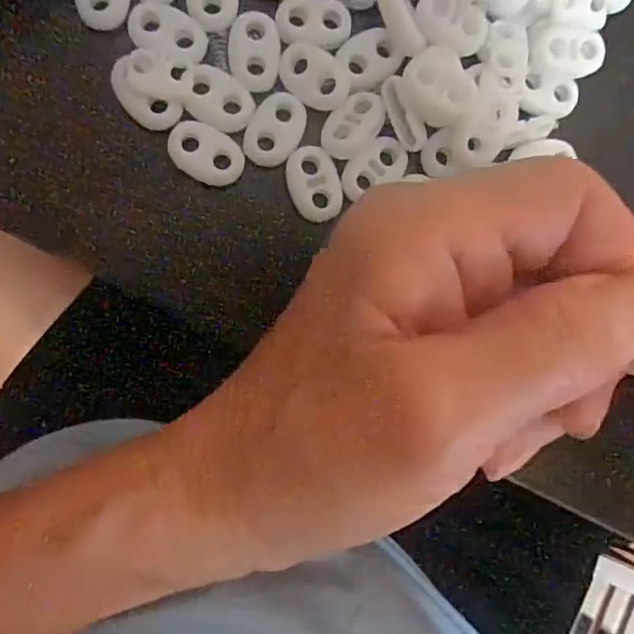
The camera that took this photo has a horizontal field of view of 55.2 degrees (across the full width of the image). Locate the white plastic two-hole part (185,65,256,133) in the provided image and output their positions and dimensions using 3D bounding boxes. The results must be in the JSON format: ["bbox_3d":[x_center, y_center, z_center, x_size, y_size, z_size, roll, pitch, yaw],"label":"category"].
[{"bbox_3d":[-0.028,-0.063,0.174,0.020,0.004,0.016,22,88,-9],"label":"white plastic two-hole part"}]

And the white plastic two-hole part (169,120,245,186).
[{"bbox_3d":[-0.032,-0.047,0.175,0.022,0.004,0.015,24,88,-9],"label":"white plastic two-hole part"}]

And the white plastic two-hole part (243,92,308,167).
[{"bbox_3d":[-0.012,-0.055,0.178,0.015,0.004,0.022,27,87,-8],"label":"white plastic two-hole part"}]

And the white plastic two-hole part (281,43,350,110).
[{"bbox_3d":[0.000,-0.072,0.178,0.022,0.004,0.016,42,85,-7],"label":"white plastic two-hole part"}]

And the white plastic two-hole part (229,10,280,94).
[{"bbox_3d":[-0.018,-0.077,0.175,0.014,0.004,0.022,2,91,-9],"label":"white plastic two-hole part"}]

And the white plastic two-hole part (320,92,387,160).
[{"bbox_3d":[0.011,-0.057,0.179,0.014,0.005,0.021,44,85,-7],"label":"white plastic two-hole part"}]

